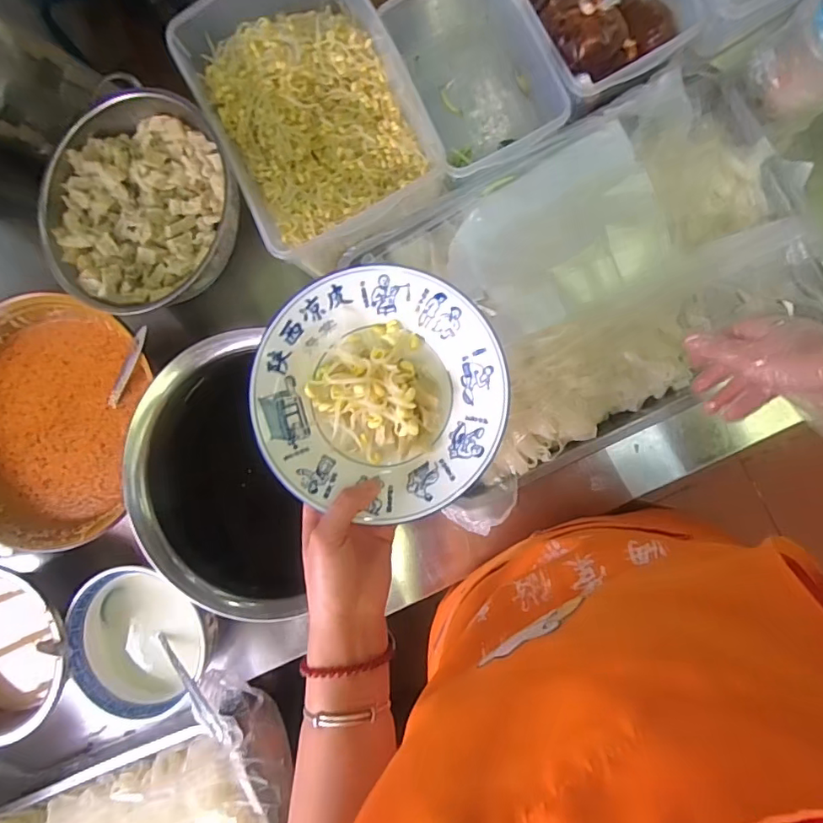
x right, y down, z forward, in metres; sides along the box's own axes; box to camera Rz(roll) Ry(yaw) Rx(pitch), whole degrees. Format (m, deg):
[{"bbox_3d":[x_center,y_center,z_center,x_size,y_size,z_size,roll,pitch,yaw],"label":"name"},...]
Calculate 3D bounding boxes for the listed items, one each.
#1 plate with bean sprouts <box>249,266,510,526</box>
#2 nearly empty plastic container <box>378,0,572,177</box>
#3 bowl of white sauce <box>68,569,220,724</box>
[{"bbox_3d":[-0.023,-0.014,0.416,0.190,0.048,0.190,-2,89,7],"label":"plate with bean sprouts"},{"bbox_3d":[0.076,-0.394,0.622,0.129,0.123,0.217,-26,86,6],"label":"nearly empty plastic container"},{"bbox_3d":[-0.326,0.285,0.630,0.175,0.068,0.162,0,89,7],"label":"bowl of white sauce"}]

